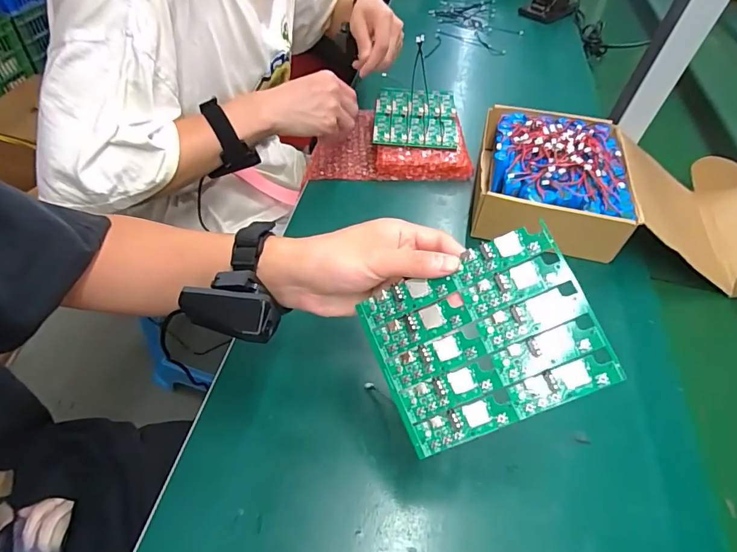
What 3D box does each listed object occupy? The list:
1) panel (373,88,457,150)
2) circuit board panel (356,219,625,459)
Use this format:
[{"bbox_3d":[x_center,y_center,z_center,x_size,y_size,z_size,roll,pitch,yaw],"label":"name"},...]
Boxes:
[{"bbox_3d":[0.071,-0.240,0.673,0.121,0.009,0.141,4,55,0],"label":"panel"},{"bbox_3d":[0.079,0.046,0.316,0.145,0.004,0.117,-26,79,10],"label":"circuit board panel"}]

